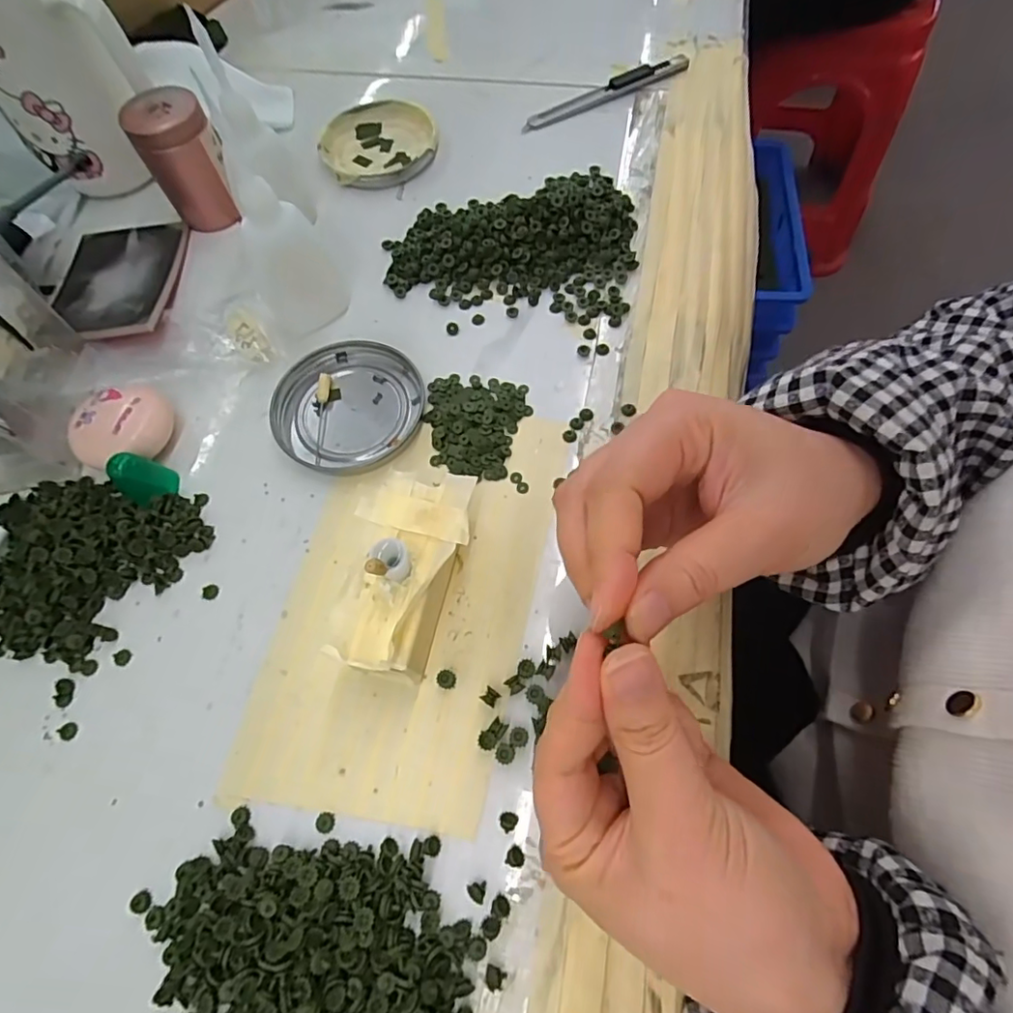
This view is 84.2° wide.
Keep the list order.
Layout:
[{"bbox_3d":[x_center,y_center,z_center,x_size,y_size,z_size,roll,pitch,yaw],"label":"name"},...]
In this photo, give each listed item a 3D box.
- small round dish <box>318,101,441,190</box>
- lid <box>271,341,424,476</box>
[{"bbox_3d":[-0.088,-0.253,0.387,0.078,0.010,0.076,-1,66,2],"label":"small round dish"},{"bbox_3d":[-0.085,-0.054,0.298,0.074,0.008,0.077,-1,66,2],"label":"lid"}]

